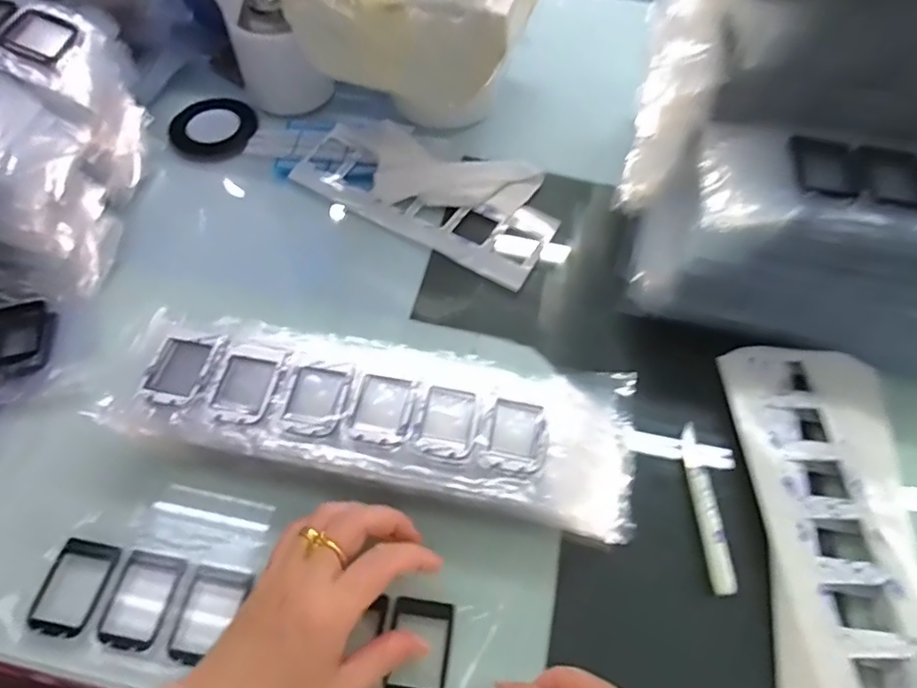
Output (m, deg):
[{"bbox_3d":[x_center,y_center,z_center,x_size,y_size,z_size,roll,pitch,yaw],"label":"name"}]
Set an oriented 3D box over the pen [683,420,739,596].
[{"bbox_3d":[0.159,0.103,0.361,0.014,0.010,0.106,0,59,-3],"label":"pen"}]

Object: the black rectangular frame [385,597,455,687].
[{"bbox_3d":[-0.022,0.172,0.317,0.034,0.005,0.050,8,58,1],"label":"black rectangular frame"}]

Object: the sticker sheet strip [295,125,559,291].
[{"bbox_3d":[-0.032,-0.127,0.496,0.232,0.010,0.081,26,61,12],"label":"sticker sheet strip"}]

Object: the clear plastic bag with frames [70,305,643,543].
[{"bbox_3d":[-0.050,0.046,0.356,0.317,0.050,0.097,11,59,3],"label":"clear plastic bag with frames"}]

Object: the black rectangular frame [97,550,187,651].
[{"bbox_3d":[-0.181,0.147,0.323,0.035,0.010,0.049,10,59,3],"label":"black rectangular frame"}]

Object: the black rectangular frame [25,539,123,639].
[{"bbox_3d":[-0.220,0.140,0.322,0.033,0.007,0.050,12,59,4],"label":"black rectangular frame"}]

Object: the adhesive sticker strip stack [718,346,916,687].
[{"bbox_3d":[0.240,0.102,0.352,0.112,0.016,0.236,7,58,1],"label":"adhesive sticker strip stack"}]

